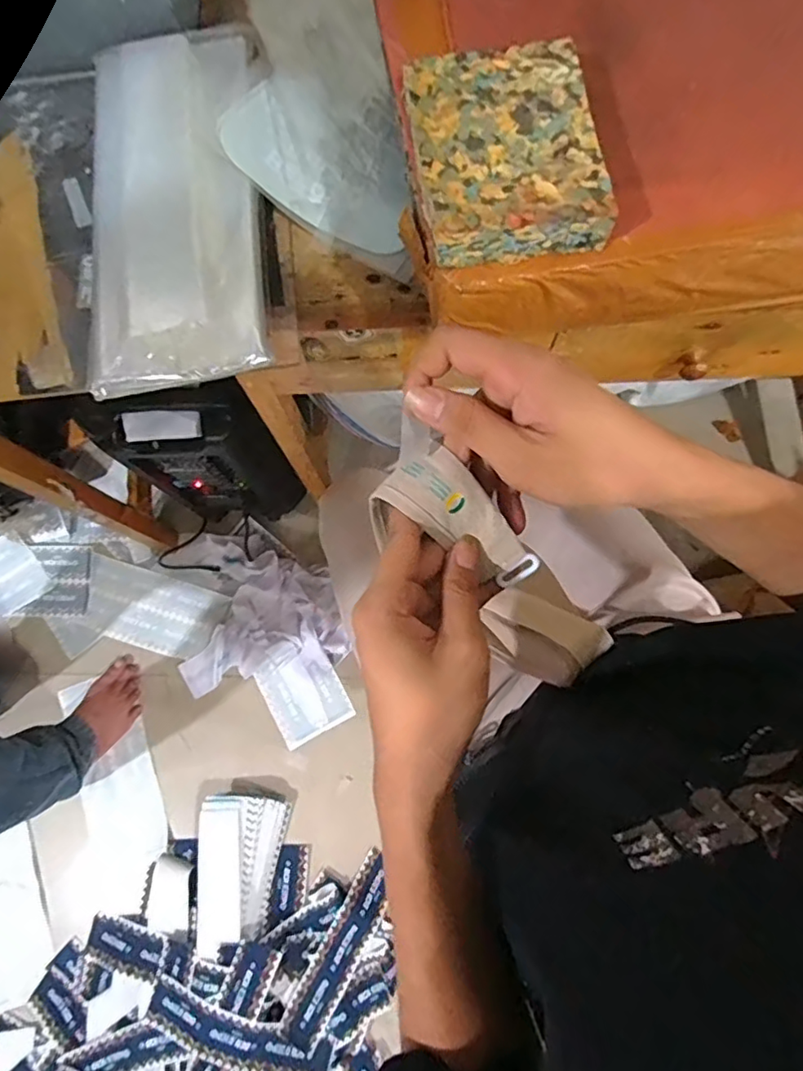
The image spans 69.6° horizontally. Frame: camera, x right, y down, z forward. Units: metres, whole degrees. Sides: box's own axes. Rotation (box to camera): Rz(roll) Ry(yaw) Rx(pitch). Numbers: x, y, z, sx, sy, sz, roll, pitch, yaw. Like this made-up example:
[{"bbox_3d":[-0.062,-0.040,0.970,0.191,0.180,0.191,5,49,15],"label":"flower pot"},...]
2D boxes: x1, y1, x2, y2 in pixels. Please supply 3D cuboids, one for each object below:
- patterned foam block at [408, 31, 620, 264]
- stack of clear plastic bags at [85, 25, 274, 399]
[{"bbox_3d":[0.063,-0.238,0.361,0.108,0.037,0.135,-7,78,0],"label":"patterned foam block"},{"bbox_3d":[-0.207,-0.303,0.518,0.160,0.029,0.364,-7,78,0],"label":"stack of clear plastic bags"}]

